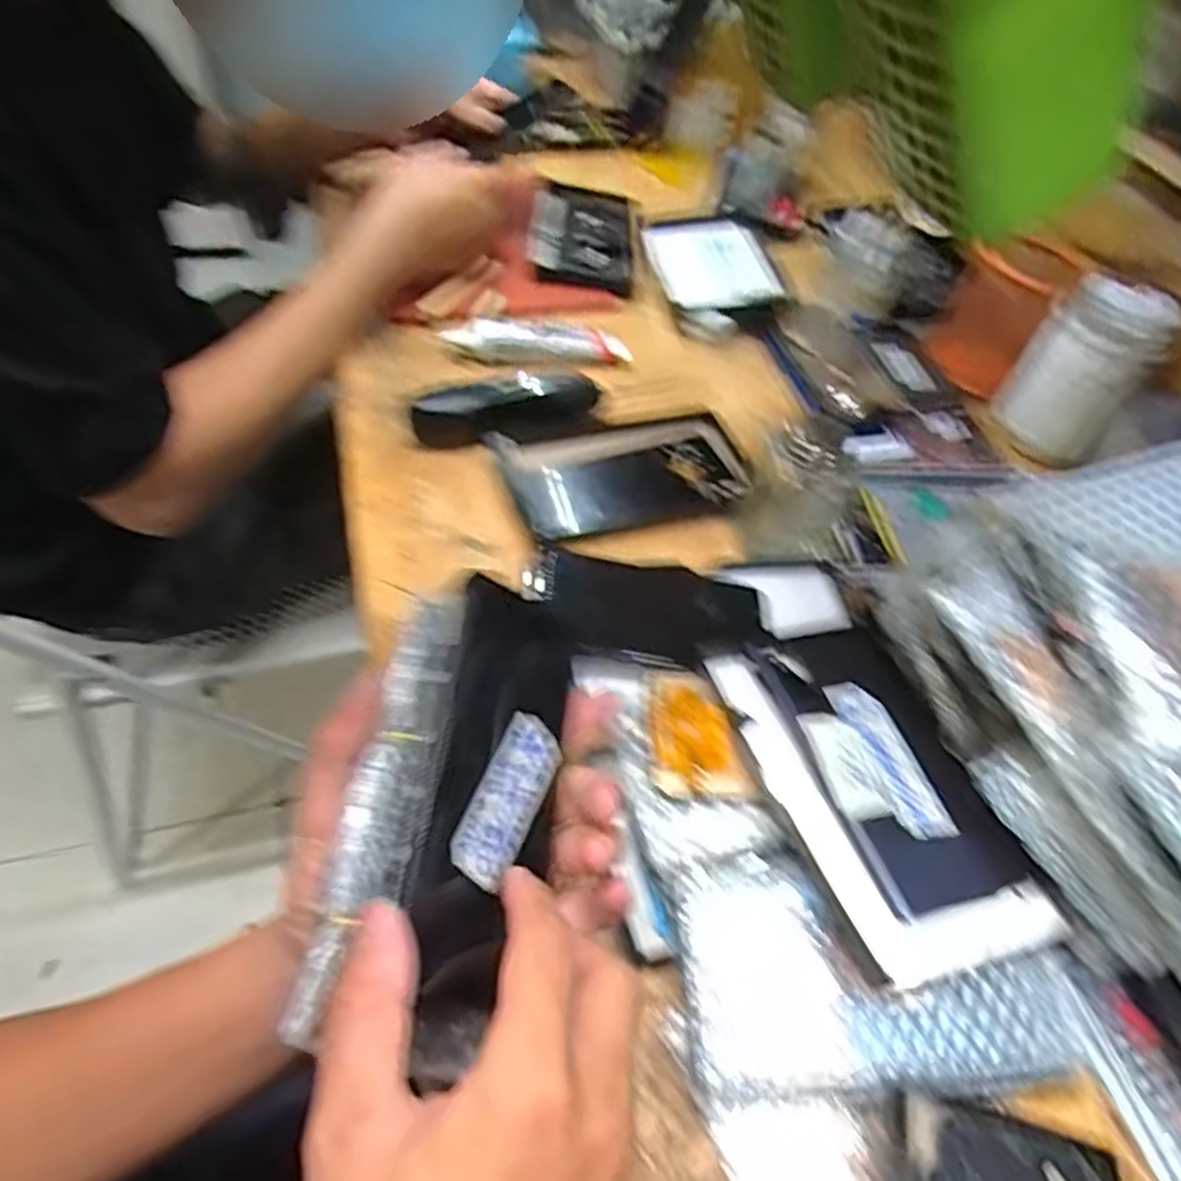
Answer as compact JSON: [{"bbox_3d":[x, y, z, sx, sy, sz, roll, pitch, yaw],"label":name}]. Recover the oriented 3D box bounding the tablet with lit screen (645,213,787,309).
[{"bbox_3d":[0.115,-0.303,0.708,0.114,0.018,0.167,-6,51,-6],"label":"tablet with lit screen"}]

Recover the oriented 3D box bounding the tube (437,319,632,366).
[{"bbox_3d":[-0.041,-0.199,0.609,0.147,0.023,0.042,-5,53,-10],"label":"tube"}]

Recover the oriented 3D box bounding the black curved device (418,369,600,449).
[{"bbox_3d":[-0.059,-0.132,0.552,0.134,0.042,0.029,-15,55,-17],"label":"black curved device"}]

